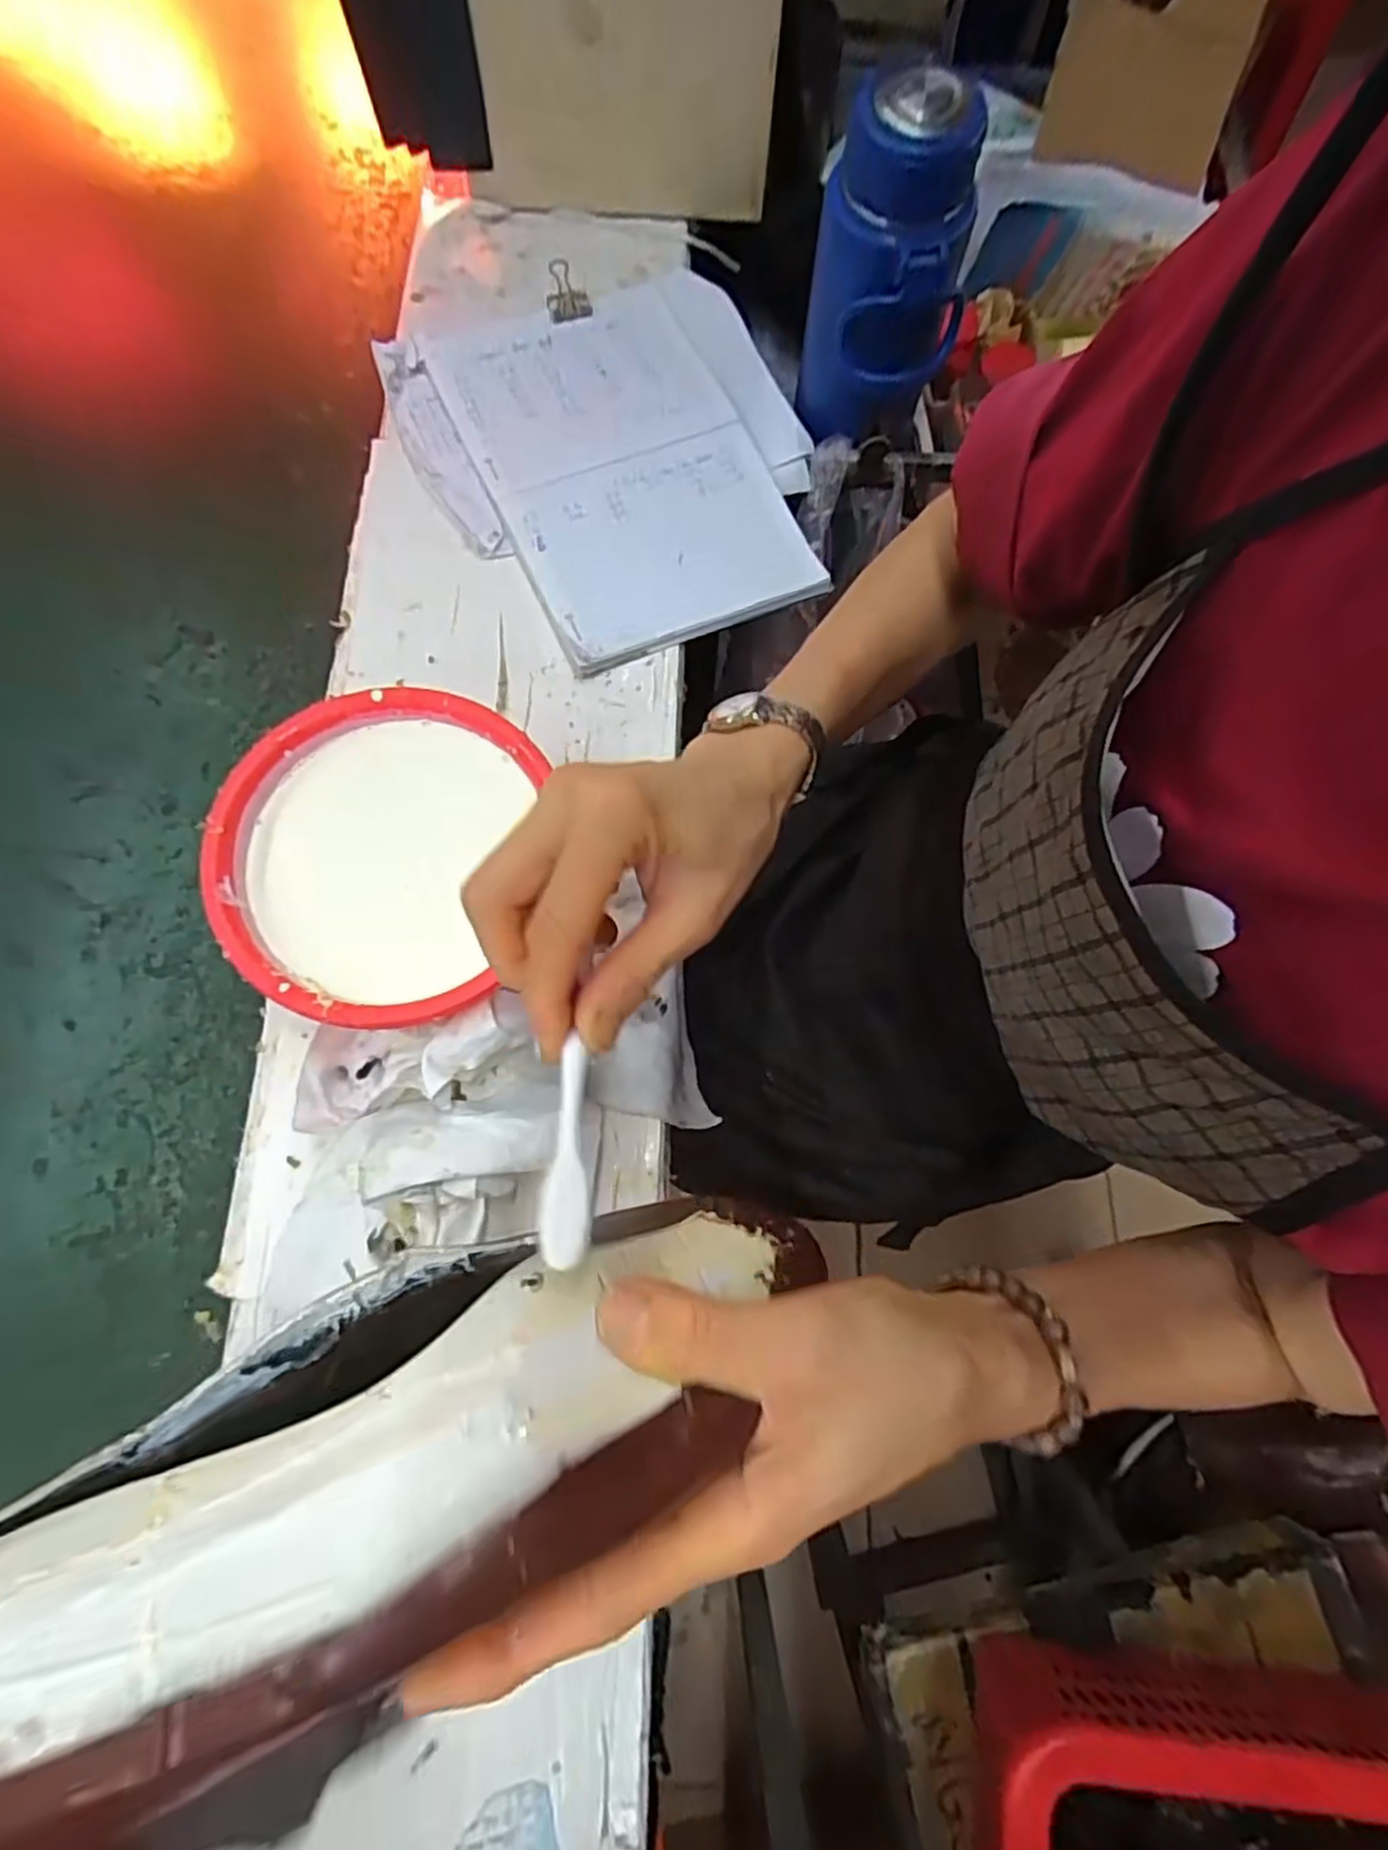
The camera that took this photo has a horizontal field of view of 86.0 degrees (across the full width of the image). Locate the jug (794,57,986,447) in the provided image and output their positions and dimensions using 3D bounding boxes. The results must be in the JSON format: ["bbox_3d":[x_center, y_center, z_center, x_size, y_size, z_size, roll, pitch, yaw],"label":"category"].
[{"bbox_3d":[0.130,-0.432,0.503,0.078,0.186,0.075,1,74,-2],"label":"jug"}]

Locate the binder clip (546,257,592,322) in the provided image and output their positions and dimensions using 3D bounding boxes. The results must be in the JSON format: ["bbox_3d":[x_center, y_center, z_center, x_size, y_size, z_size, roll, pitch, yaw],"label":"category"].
[{"bbox_3d":[-0.101,-0.505,0.593,0.034,0.022,0.040,-9,74,-5],"label":"binder clip"}]

